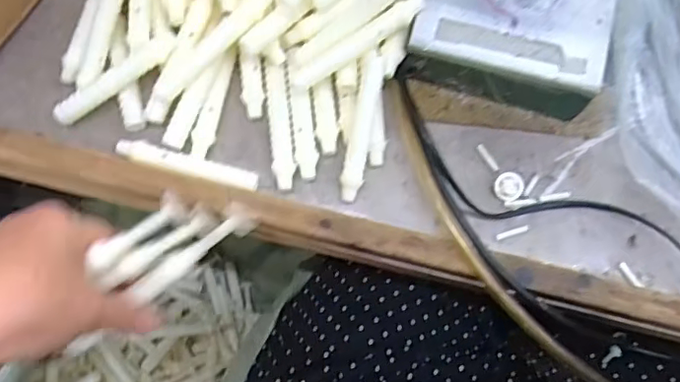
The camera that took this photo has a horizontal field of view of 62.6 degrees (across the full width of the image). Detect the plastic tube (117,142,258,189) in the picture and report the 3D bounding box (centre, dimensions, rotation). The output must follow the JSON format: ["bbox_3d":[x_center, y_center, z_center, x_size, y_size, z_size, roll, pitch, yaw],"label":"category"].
[{"bbox_3d":[-0.098,-0.017,0.362,0.093,0.008,0.013,15,77,2],"label":"plastic tube"}]

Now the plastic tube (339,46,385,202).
[{"bbox_3d":[0.014,-0.041,0.362,0.015,0.010,0.096,11,96,1],"label":"plastic tube"}]

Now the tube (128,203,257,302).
[{"bbox_3d":[-0.081,0.035,0.314,0.078,0.009,0.015,-37,80,0],"label":"tube"}]

